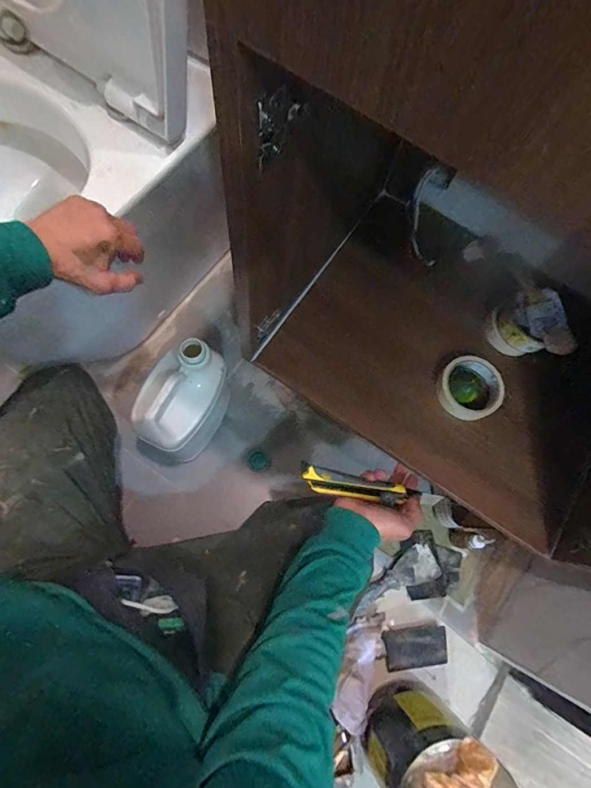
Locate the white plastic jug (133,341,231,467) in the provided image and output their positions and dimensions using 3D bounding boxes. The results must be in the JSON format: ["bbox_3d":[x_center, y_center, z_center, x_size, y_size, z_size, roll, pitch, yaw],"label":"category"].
[{"bbox_3d":[-0.192,0.022,0.717,0.114,0.248,0.180,35,75,6],"label":"white plastic jug"}]

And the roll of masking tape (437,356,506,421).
[{"bbox_3d":[0.267,-0.009,0.615,0.096,0.023,0.093,1,74,-5],"label":"roll of masking tape"}]

